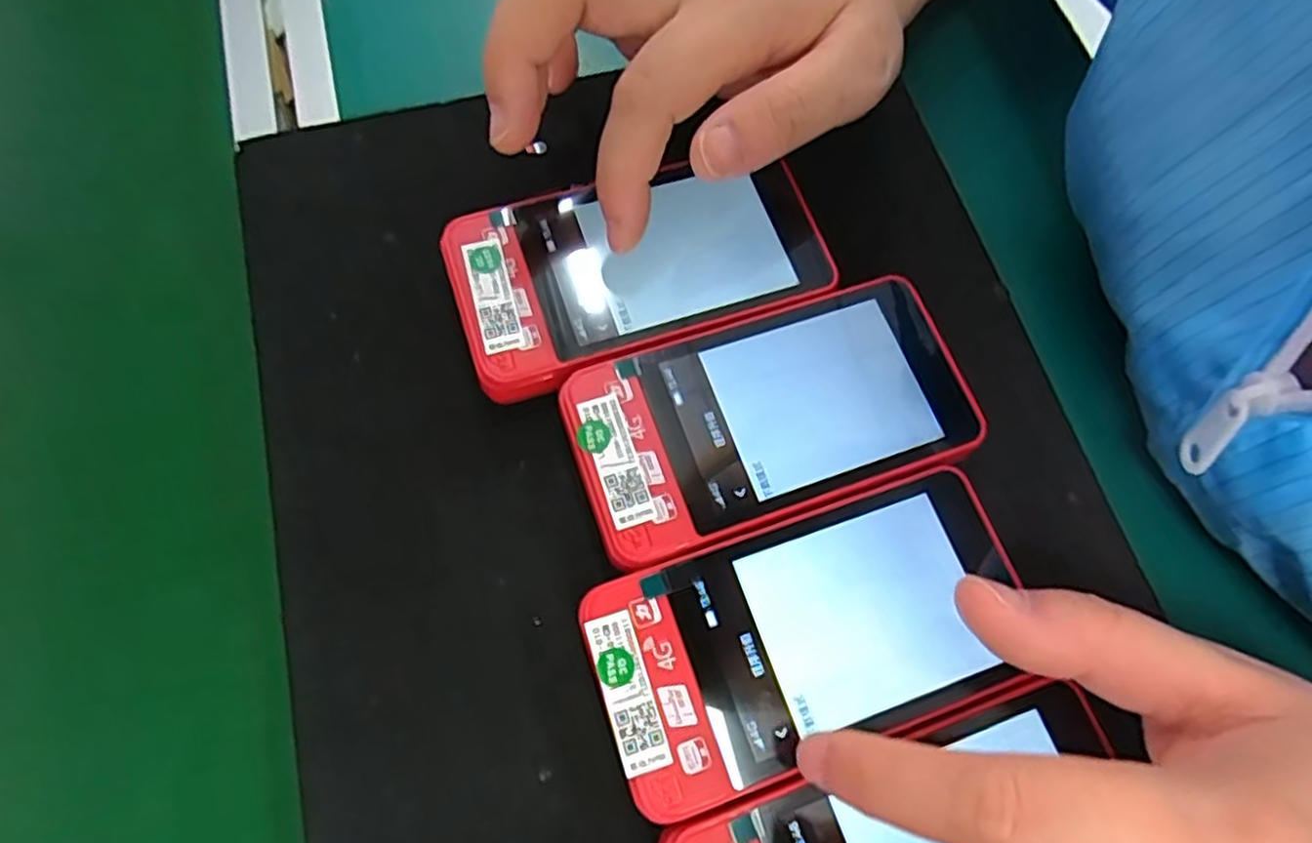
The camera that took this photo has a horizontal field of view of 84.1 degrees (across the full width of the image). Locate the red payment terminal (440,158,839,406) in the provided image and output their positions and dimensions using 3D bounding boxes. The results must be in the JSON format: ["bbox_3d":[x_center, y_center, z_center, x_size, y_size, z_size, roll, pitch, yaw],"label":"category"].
[{"bbox_3d":[-0.005,-0.048,0.239,0.116,0.022,0.062,-18,72,-8],"label":"red payment terminal"}]

